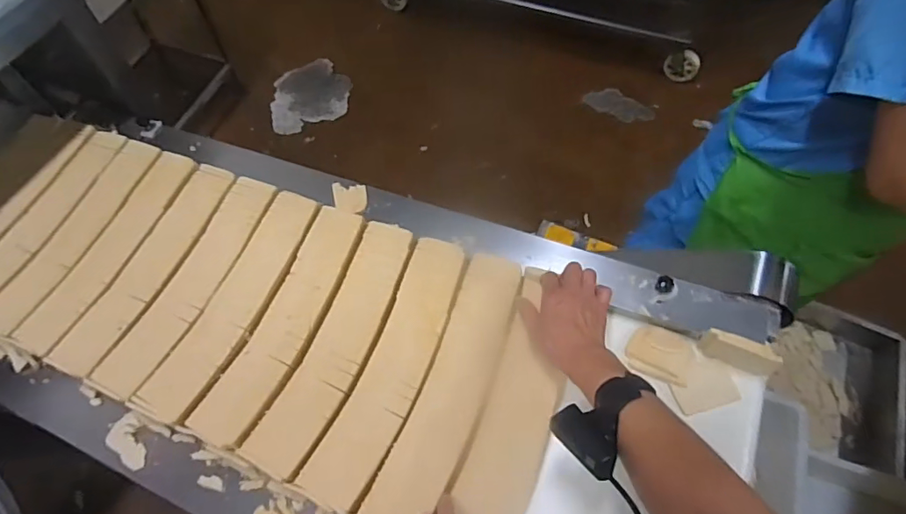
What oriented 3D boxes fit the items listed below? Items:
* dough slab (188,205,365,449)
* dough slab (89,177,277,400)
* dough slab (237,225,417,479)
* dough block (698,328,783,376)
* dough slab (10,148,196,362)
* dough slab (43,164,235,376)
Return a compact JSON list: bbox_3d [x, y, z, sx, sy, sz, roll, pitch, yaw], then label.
[{"bbox_3d":[-0.224,0.080,0.686,0.089,0.018,0.354,21,64,9],"label":"dough slab"},{"bbox_3d":[-0.382,0.031,0.727,0.090,0.027,0.359,23,64,10],"label":"dough slab"},{"bbox_3d":[-0.148,0.106,0.662,0.087,0.027,0.352,21,64,9],"label":"dough slab"},{"bbox_3d":[0.358,0.120,0.616,0.086,0.044,0.025,25,65,11],"label":"dough block"},{"bbox_3d":[-0.540,-0.020,0.788,0.084,0.025,0.362,21,64,9],"label":"dough slab"},{"bbox_3d":[-0.465,0.005,0.760,0.088,0.030,0.363,23,64,10],"label":"dough slab"}]

